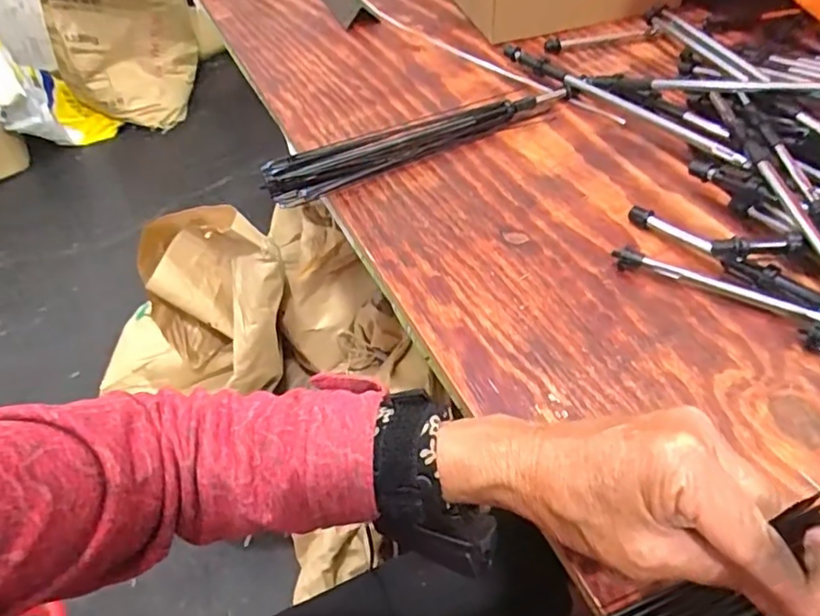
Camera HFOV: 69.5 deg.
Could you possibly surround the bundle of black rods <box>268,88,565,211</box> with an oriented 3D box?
[{"bbox_3d":[0.016,-0.167,0.580,0.319,0.031,0.041,-23,51,-15],"label":"bundle of black rods"}]

